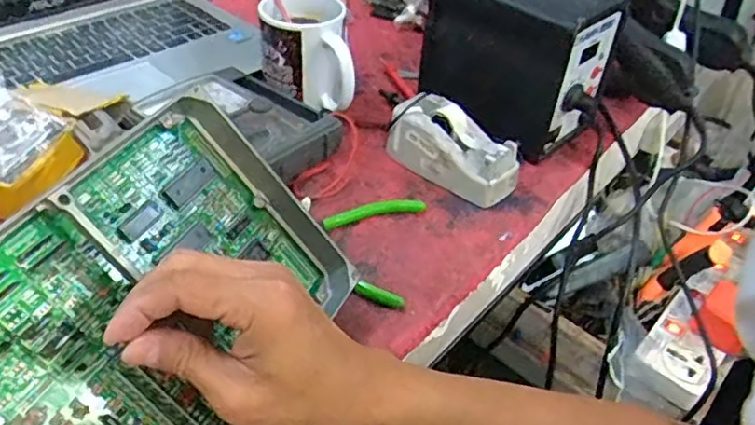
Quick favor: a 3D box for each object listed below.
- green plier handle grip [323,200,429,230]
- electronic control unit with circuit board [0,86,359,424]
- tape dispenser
[{"bbox_3d":[-0.002,0.000,0.522,0.087,0.013,0.014,-10,42,-20],"label":"green plier handle grip"},{"bbox_3d":[-0.118,0.056,0.325,0.183,0.030,0.242,50,46,-15],"label":"electronic control unit with circuit board"},{"bbox_3d":[0.067,-0.058,0.570,0.121,0.054,0.054,29,44,24],"label":"tape dispenser"}]

